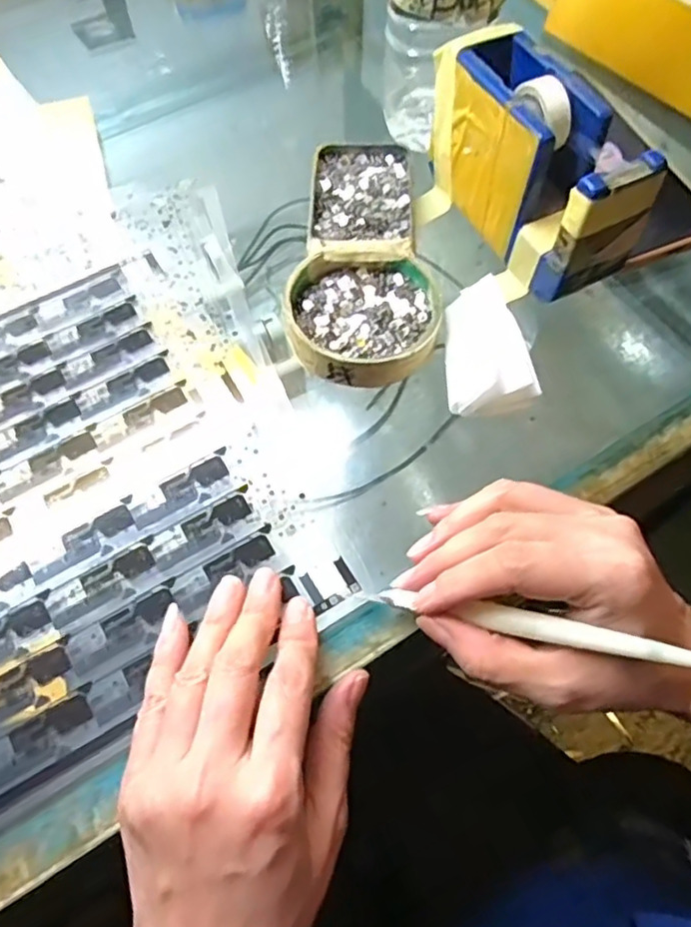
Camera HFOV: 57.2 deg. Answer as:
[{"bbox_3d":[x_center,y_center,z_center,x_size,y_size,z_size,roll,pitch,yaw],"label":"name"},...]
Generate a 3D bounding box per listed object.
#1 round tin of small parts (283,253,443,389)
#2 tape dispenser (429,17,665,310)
[{"bbox_3d":[0.009,-0.079,0.337,0.079,0.016,0.078,0,63,1],"label":"round tin of small parts"},{"bbox_3d":[0.098,-0.160,0.345,0.055,0.079,0.134,-28,66,-12],"label":"tape dispenser"}]

